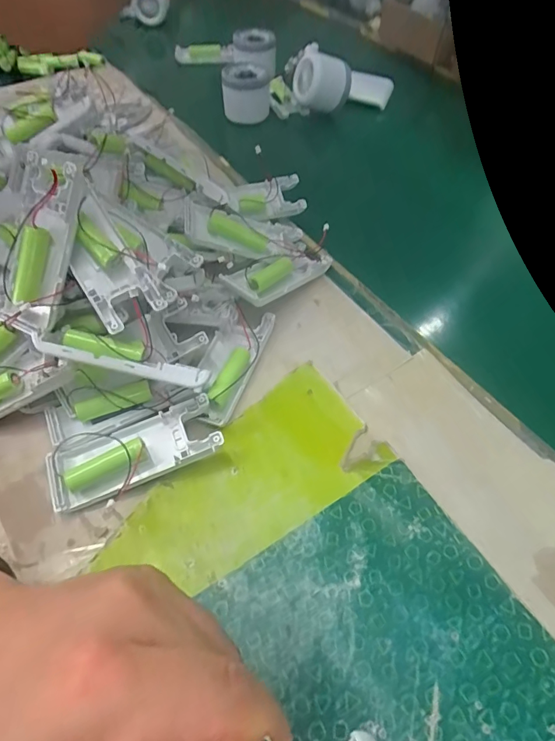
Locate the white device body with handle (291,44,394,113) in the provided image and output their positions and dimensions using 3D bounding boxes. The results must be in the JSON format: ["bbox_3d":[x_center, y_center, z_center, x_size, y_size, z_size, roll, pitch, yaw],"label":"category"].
[{"bbox_3d":[0.086,-0.370,0.589,0.125,0.060,0.056,-4,53,-20],"label":"white device body with handle"}]

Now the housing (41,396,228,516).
[{"bbox_3d":[-0.090,0.052,0.288,0.103,0.023,0.041,-18,56,-14],"label":"housing"}]

